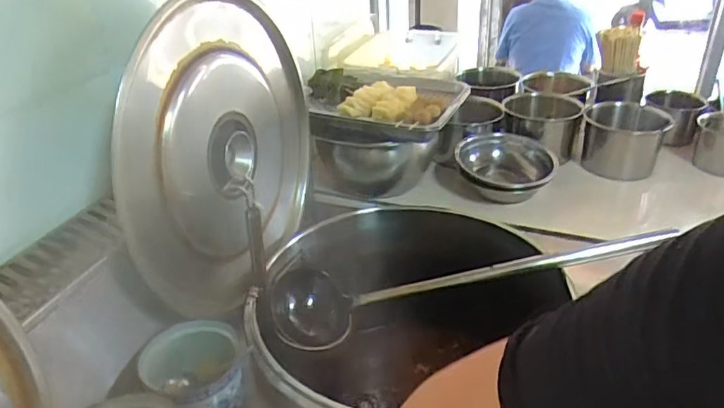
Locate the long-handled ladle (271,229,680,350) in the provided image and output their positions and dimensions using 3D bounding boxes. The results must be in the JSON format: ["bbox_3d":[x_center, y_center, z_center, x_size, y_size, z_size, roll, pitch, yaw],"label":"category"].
[{"bbox_3d":[0.157,0.118,0.858,0.596,0.126,0.085,-5,31,-6],"label":"long-handled ladle"}]

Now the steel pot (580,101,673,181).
[{"bbox_3d":[0.615,-0.158,1.306,0.175,0.129,0.187,8,32,16],"label":"steel pot"}]

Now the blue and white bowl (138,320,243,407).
[{"bbox_3d":[-0.201,0.214,0.688,0.103,0.087,0.111,-1,30,1],"label":"blue and white bowl"}]

